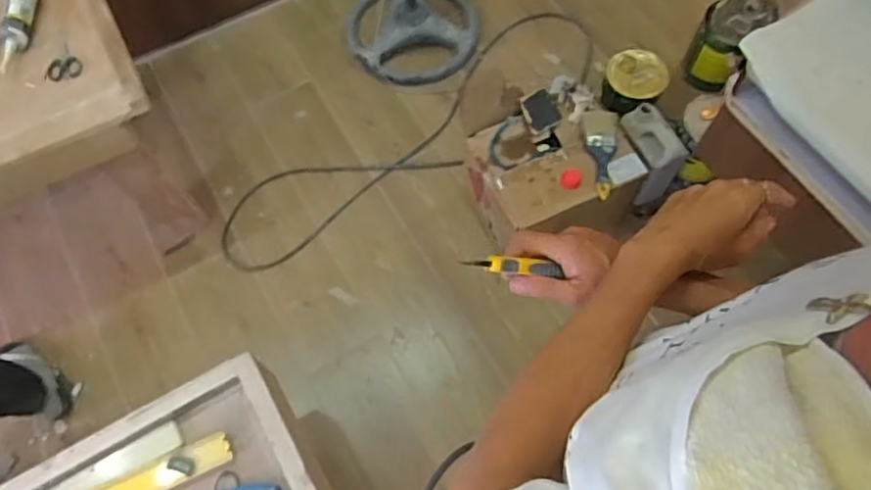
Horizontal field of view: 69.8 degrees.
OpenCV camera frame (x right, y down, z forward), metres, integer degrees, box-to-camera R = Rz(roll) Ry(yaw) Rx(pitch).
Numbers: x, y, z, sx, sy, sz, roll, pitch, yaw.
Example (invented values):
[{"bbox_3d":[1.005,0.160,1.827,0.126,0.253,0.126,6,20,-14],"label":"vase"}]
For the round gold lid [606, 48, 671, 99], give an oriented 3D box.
[{"bbox_3d":[0.546,-0.465,1.679,0.158,0.028,0.146,0,65,1],"label":"round gold lid"}]

